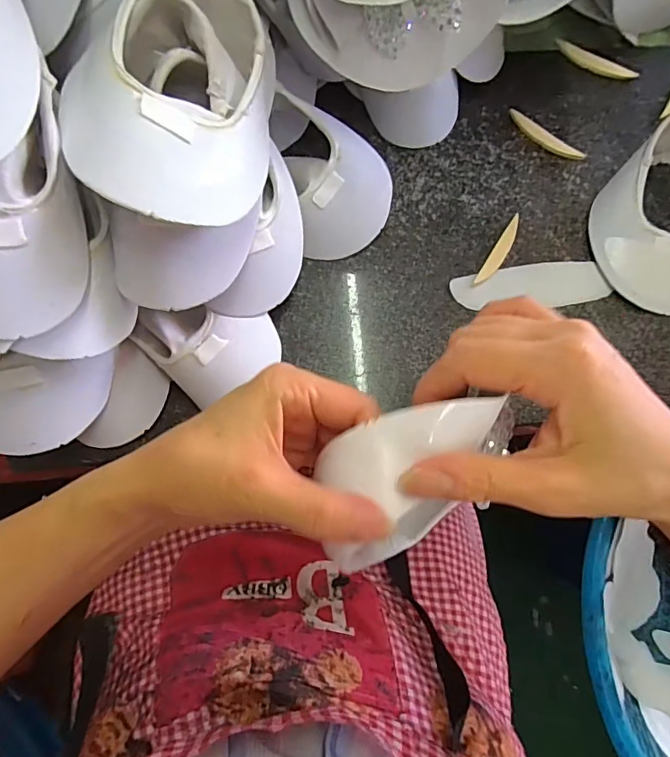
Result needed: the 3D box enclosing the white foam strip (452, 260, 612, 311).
[{"bbox_3d":[0.156,-0.074,0.397,0.123,0.004,0.037,-9,76,-4],"label":"white foam strip"}]

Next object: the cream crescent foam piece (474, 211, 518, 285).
[{"bbox_3d":[0.132,-0.101,0.399,0.012,0.004,0.068,32,77,6],"label":"cream crescent foam piece"}]

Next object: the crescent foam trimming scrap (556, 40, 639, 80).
[{"bbox_3d":[0.235,-0.286,0.450,0.077,0.005,0.021,35,77,7],"label":"crescent foam trimming scrap"}]

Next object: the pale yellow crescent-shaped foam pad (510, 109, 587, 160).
[{"bbox_3d":[0.179,-0.206,0.426,0.073,0.004,0.014,39,78,8],"label":"pale yellow crescent-shaped foam pad"}]

